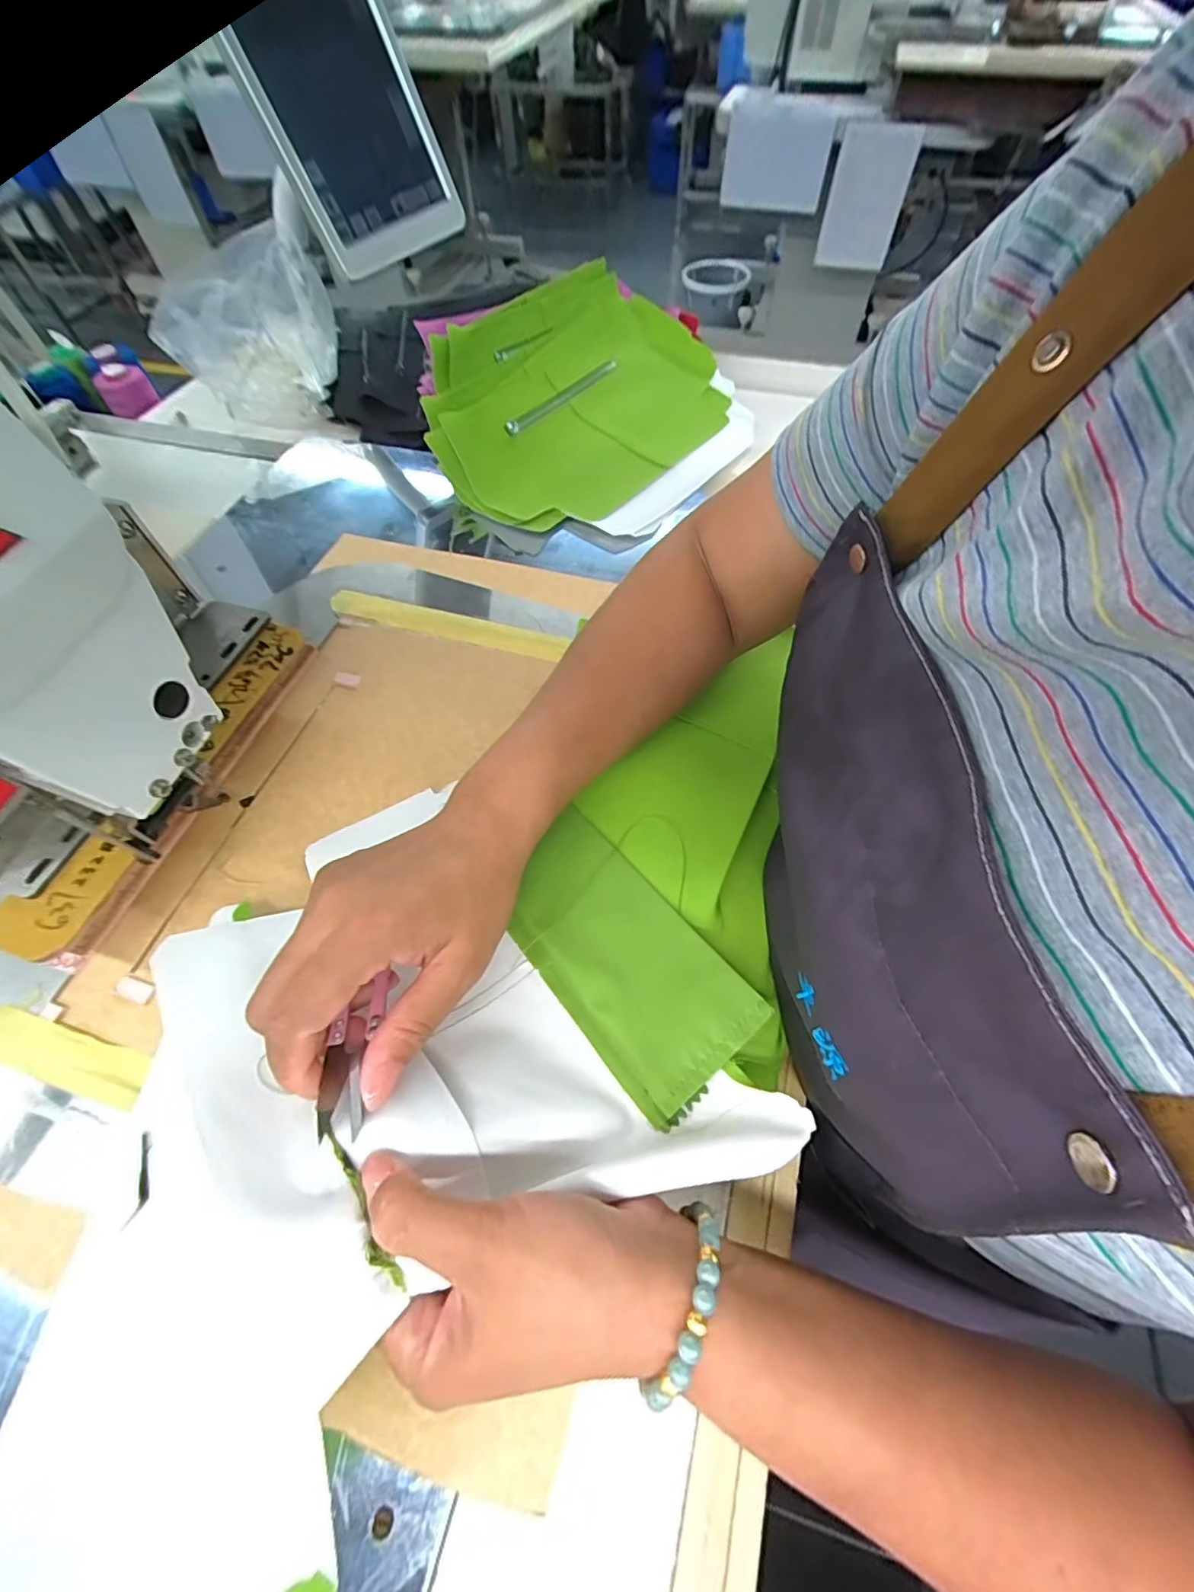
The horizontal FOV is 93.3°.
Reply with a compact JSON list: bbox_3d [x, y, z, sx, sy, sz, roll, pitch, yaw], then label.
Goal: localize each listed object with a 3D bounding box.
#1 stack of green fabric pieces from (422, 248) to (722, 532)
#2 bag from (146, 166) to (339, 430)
[{"bbox_3d":[-0.013,-0.388,0.551,0.330,0.062,0.227,-42,89,-20],"label":"stack of green fabric pieces"},{"bbox_3d":[-0.363,-0.496,0.599,0.161,0.132,0.139,-20,61,-10],"label":"bag"}]

